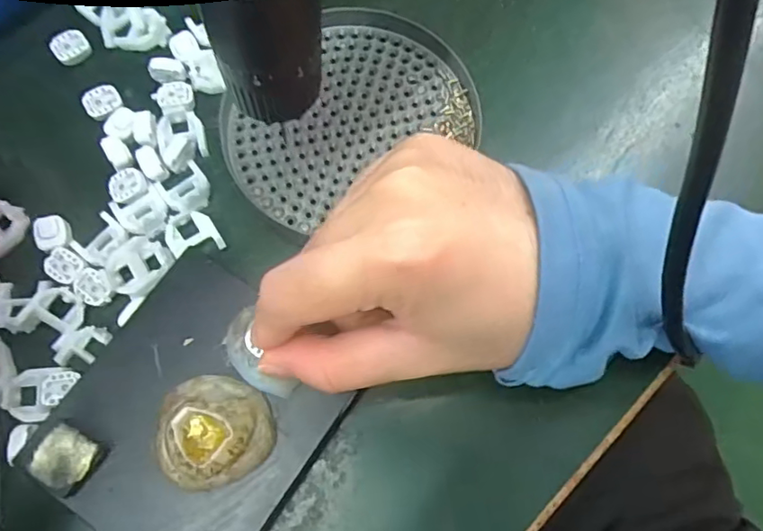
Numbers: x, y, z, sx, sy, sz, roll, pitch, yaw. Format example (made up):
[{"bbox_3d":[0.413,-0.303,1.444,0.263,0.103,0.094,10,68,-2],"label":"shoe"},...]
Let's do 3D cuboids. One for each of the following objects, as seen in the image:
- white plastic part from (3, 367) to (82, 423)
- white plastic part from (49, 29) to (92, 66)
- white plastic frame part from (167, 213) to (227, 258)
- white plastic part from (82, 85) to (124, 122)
[{"bbox_3d":[-0.141,0.053,0.238,0.027,0.006,0.022,-1,72,0],"label":"white plastic part"},{"bbox_3d":[-0.152,-0.106,0.280,0.017,0.007,0.015,-41,76,-12],"label":"white plastic part"},{"bbox_3d":[-0.085,-0.013,0.256,0.022,0.004,0.021,-31,75,-9],"label":"white plastic frame part"},{"bbox_3d":[-0.133,-0.078,0.271,0.017,0.004,0.015,-41,76,-12],"label":"white plastic part"}]

